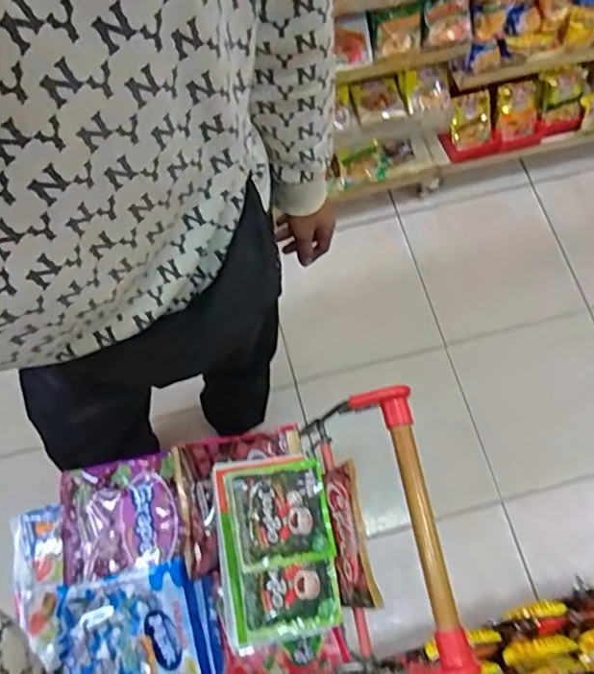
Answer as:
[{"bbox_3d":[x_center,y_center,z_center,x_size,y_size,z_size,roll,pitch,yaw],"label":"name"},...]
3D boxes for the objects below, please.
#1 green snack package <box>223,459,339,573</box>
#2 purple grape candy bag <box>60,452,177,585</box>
[{"bbox_3d":[-0.022,0.221,0.708,0.121,0.022,0.119,-11,71,-4],"label":"green snack package"},{"bbox_3d":[-0.230,0.231,0.734,0.153,0.023,0.139,-10,71,-3],"label":"purple grape candy bag"}]

